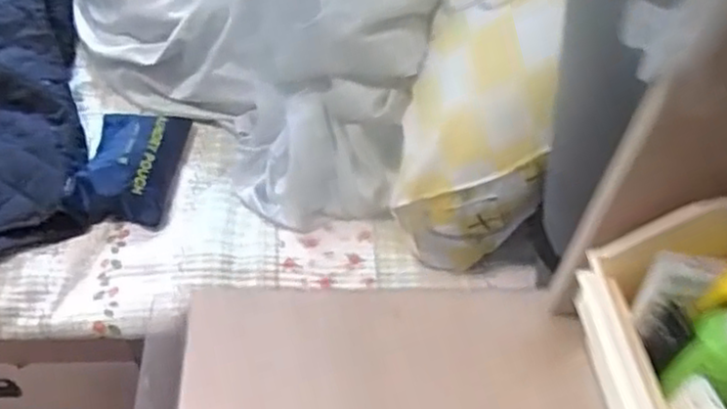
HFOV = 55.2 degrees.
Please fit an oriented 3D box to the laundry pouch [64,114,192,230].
[{"bbox_3d":[-0.352,-0.065,1.058,0.138,0.046,0.210,5,49,-1],"label":"laundry pouch"}]

